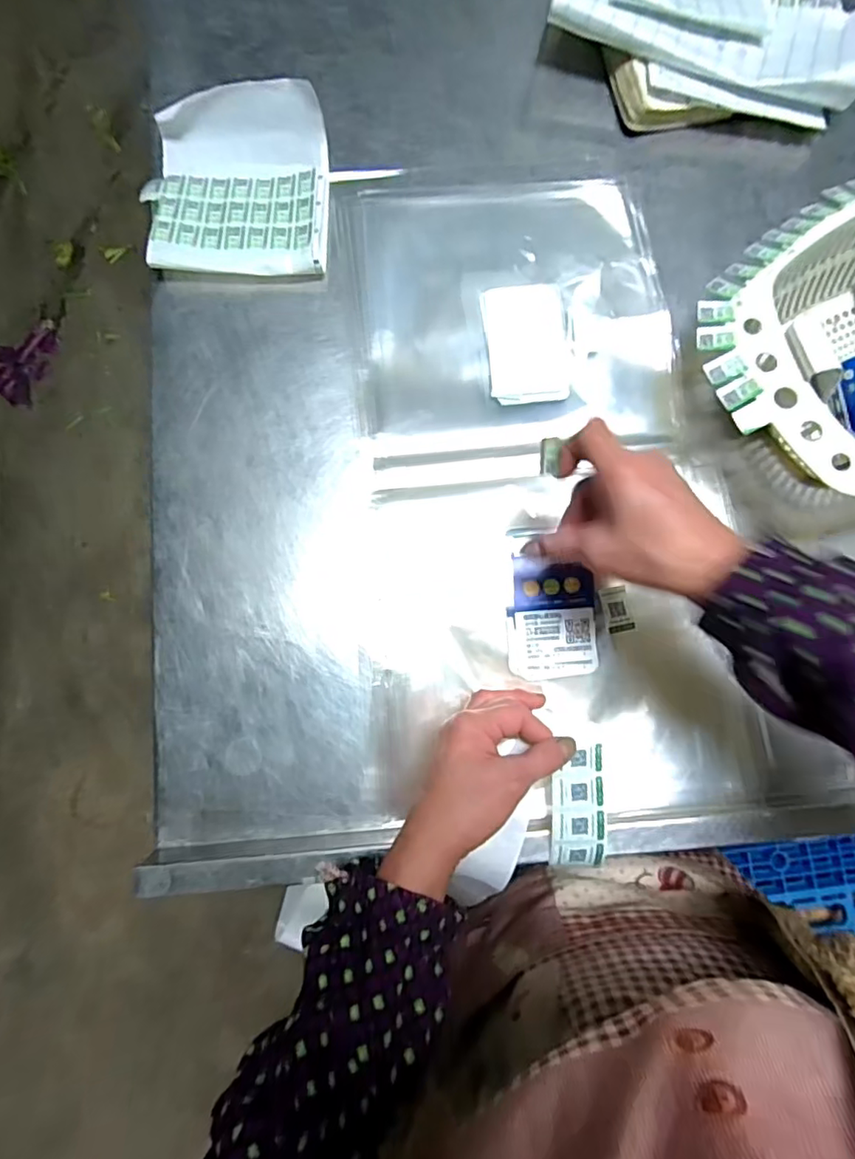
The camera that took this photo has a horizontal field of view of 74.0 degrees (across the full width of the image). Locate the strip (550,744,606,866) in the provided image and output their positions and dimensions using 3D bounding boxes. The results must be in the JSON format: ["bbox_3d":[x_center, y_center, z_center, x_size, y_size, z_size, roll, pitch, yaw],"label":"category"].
[{"bbox_3d":[0.105,0.158,0.396,0.037,0.005,0.081,-1,88,-4],"label":"strip"}]

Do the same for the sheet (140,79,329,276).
[{"bbox_3d":[-0.168,-0.344,0.494,0.162,0.040,0.157,1,82,-1],"label":"sheet"}]

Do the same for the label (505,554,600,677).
[{"bbox_3d":[0.096,0.030,0.441,0.067,0.004,0.091,-3,86,2],"label":"label"}]

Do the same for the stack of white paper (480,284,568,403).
[{"bbox_3d":[0.084,-0.199,0.484,0.065,0.014,0.106,-4,82,-2],"label":"stack of white paper"}]

